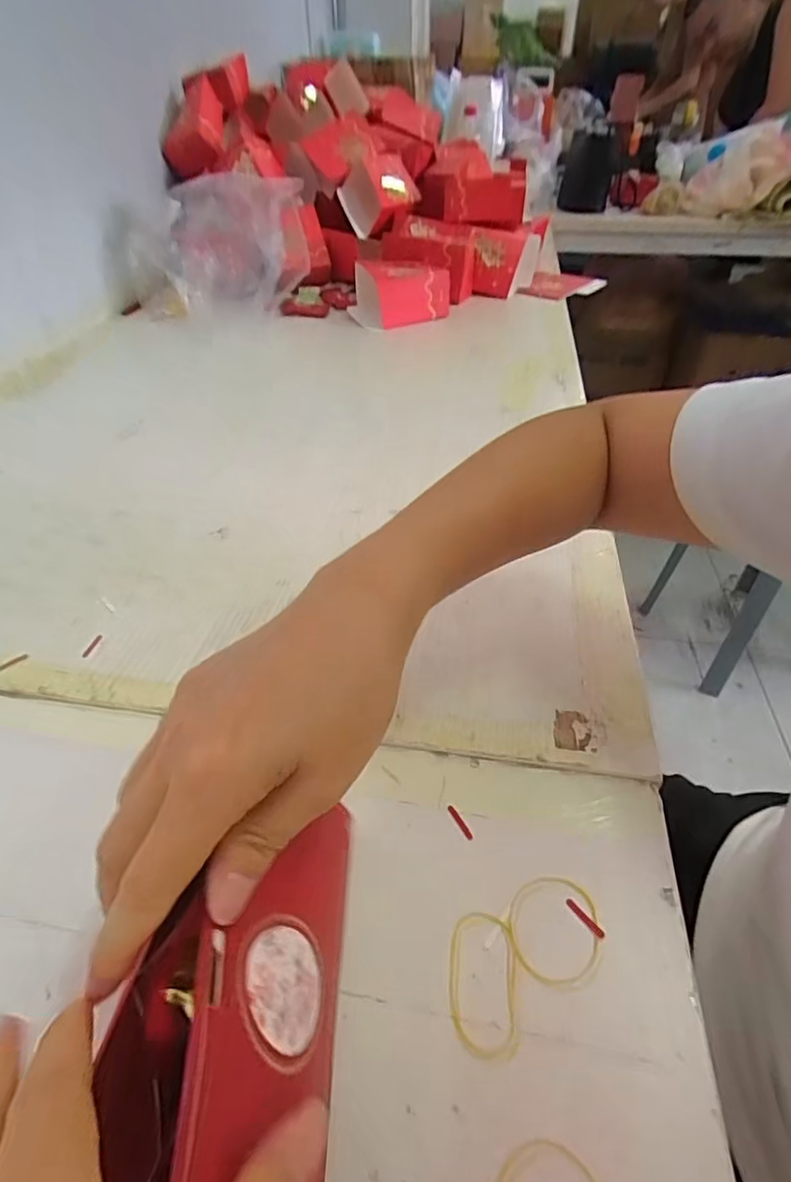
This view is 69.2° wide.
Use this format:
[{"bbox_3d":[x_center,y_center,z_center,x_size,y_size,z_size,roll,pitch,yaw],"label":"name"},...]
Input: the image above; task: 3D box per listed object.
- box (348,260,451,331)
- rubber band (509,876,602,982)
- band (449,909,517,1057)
[{"bbox_3d":[0.007,-0.446,0.863,0.147,0.079,0.076,1,41,2],"label":"box"},{"bbox_3d":[0.067,0.141,0.242,0.037,0.004,0.041,4,42,5],"label":"rubber band"},{"bbox_3d":[0.034,0.154,0.228,0.026,0.004,0.049,5,42,6],"label":"band"}]

